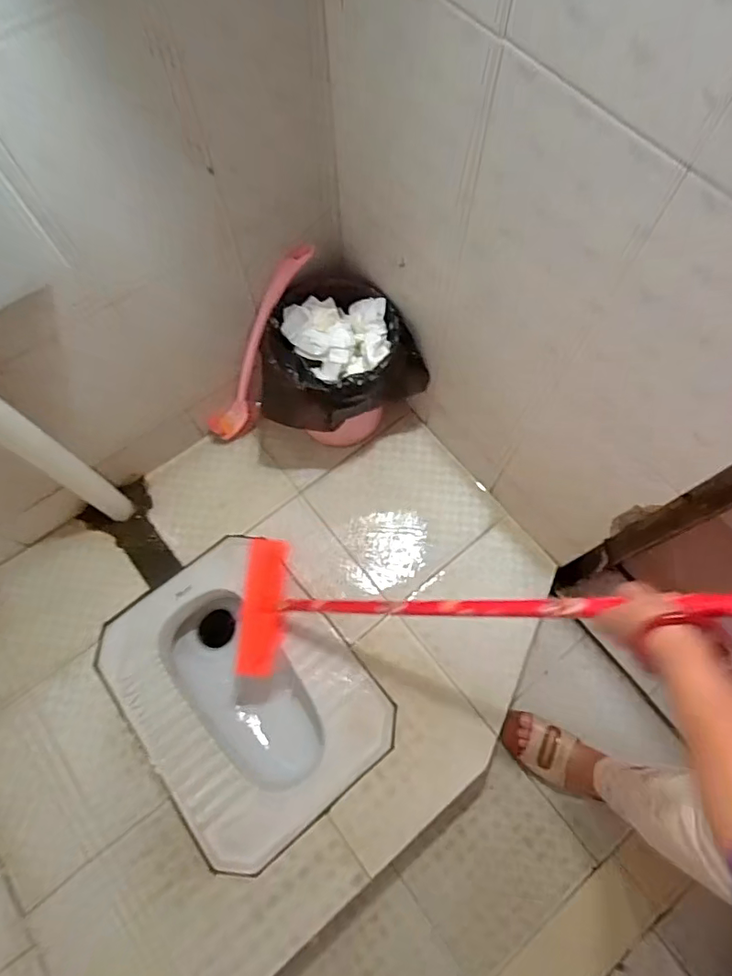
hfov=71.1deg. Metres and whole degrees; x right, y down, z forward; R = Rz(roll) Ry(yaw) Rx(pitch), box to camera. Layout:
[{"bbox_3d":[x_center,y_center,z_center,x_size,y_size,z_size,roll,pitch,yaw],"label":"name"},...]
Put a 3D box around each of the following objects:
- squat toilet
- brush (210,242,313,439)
[{"bbox_3d":[-0.223,0.384,1.002,0.382,0.167,0.503,-38,74,-12],"label":"squat toilet"},{"bbox_3d":[-0.206,-0.261,0.986,0.058,0.438,0.080,42,36,14],"label":"brush"}]

